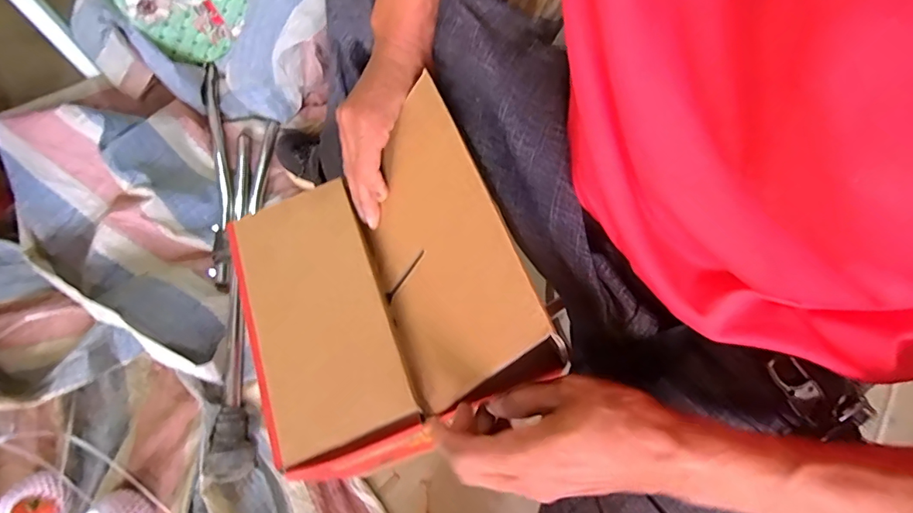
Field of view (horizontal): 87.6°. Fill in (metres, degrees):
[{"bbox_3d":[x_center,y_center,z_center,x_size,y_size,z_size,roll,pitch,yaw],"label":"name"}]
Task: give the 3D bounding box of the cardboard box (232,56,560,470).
[{"bbox_3d":[-0.080,0.030,0.402,0.225,0.165,0.255,-21,66,-7],"label":"cardboard box"}]

